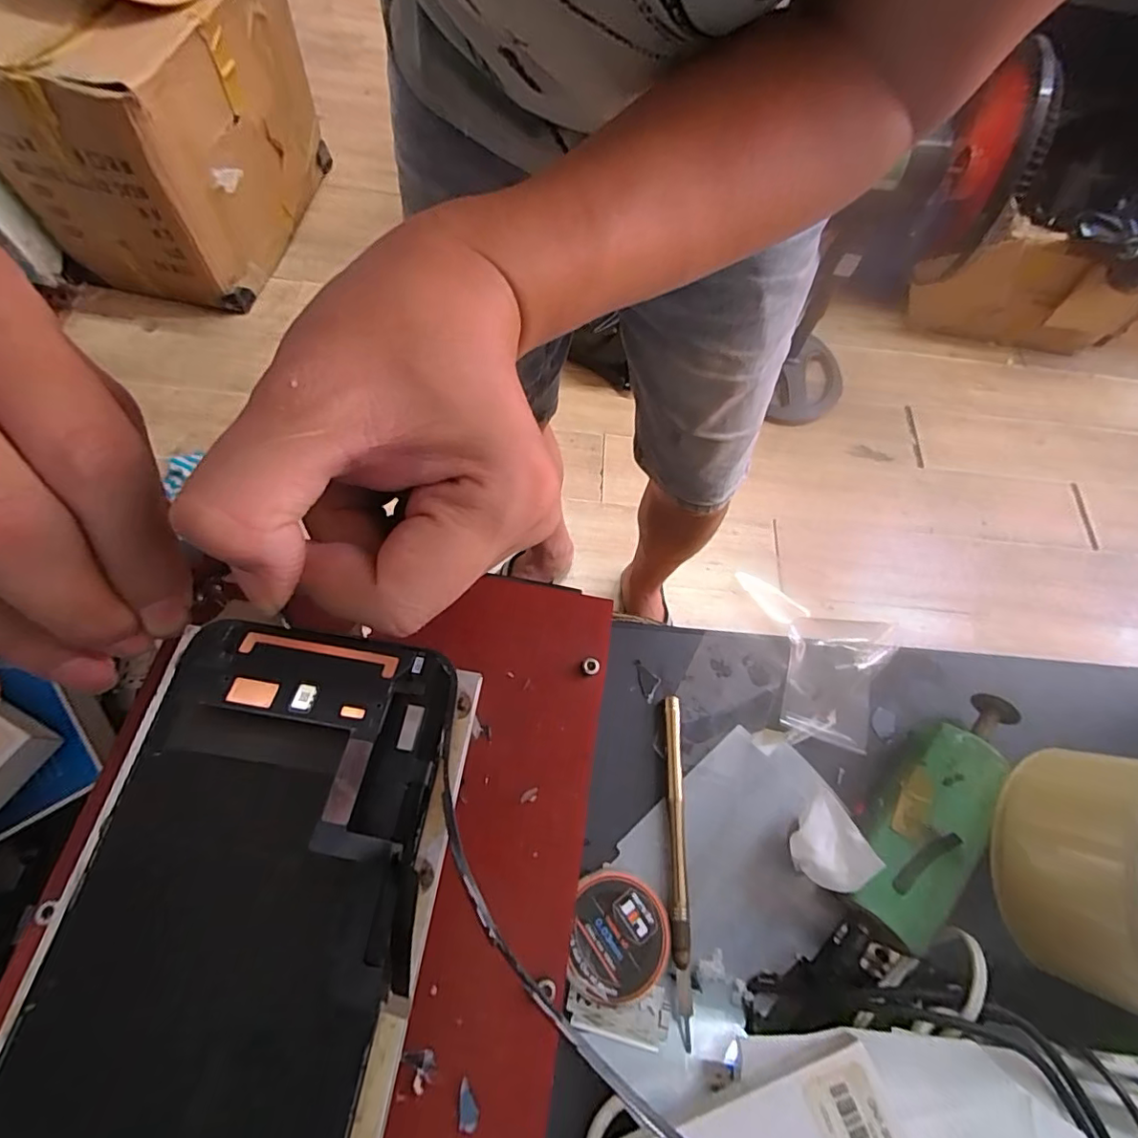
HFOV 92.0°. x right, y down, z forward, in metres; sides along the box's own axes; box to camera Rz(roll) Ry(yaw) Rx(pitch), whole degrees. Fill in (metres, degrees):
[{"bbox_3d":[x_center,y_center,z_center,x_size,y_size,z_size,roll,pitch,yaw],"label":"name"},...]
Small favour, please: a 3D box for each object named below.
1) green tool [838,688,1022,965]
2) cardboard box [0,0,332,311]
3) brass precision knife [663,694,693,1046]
[{"bbox_3d":[0.171,0.109,0.257,0.041,0.031,0.128,43,70,12],"label":"green tool"},{"bbox_3d":[-0.901,-0.993,1.247,0.398,0.454,0.621,12,67,-1],"label":"cardboard box"},{"bbox_3d":[0.050,0.129,0.253,0.008,0.005,0.138,5,67,-4],"label":"brass precision knife"}]

